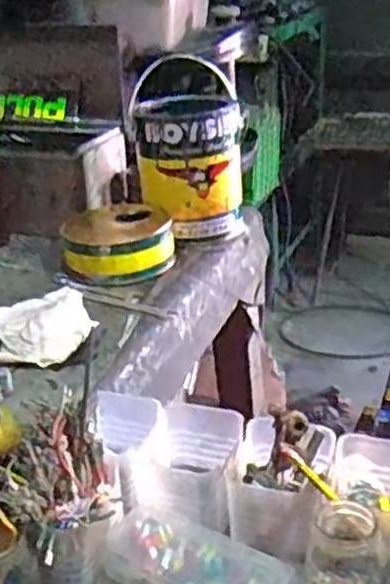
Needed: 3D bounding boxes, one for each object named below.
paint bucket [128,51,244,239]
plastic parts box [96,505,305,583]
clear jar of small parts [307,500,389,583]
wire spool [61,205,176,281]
[{"bbox_3d":[-0.012,-0.221,1.229,0.166,0.223,0.187,-5,27,-5],"label":"paint bucket"},{"bbox_3d":[0.004,0.246,0.655,0.172,0.054,0.080,15,31,31],"label":"plastic parts box"},{"bbox_3d":[0.122,0.225,0.624,0.062,0.095,0.069,4,27,12],"label":"clear jar of small parts"},{"bbox_3d":[-0.116,-0.069,1.156,0.160,0.066,0.171,-2,26,1],"label":"wire spool"}]

